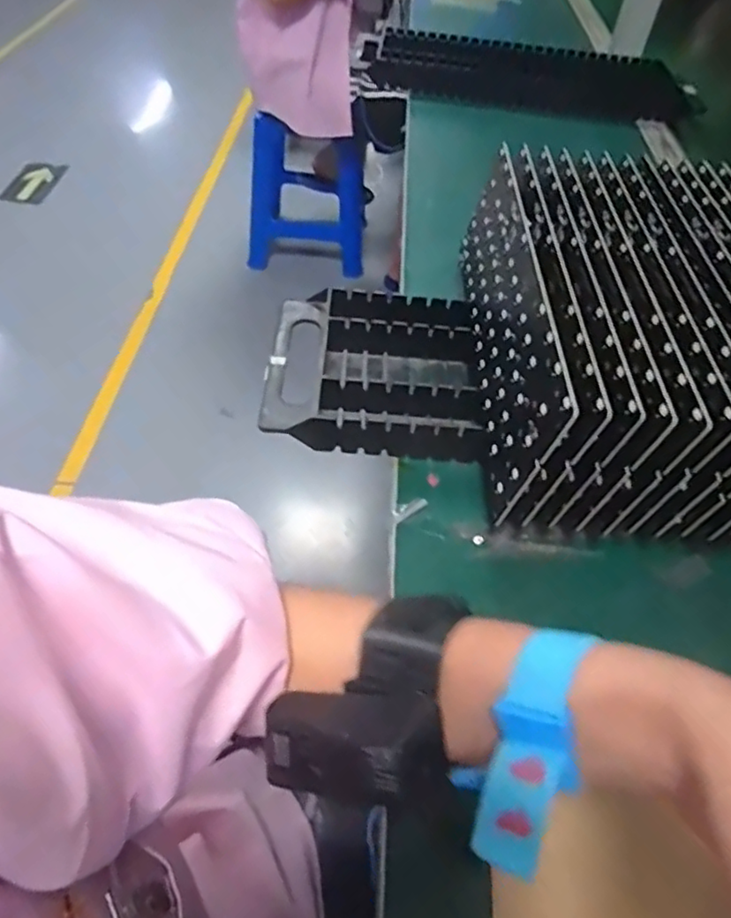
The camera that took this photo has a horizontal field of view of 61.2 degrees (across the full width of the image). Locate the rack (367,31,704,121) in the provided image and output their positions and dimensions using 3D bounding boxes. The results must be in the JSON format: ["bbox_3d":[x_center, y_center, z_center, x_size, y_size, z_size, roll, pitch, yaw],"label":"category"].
[{"bbox_3d":[0.231,-0.521,0.847,0.431,0.051,0.147,4,50,-2],"label":"rack"}]

